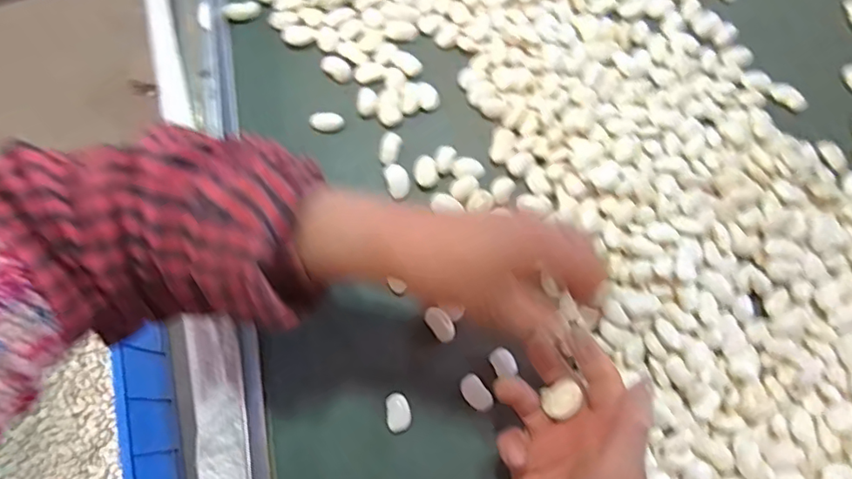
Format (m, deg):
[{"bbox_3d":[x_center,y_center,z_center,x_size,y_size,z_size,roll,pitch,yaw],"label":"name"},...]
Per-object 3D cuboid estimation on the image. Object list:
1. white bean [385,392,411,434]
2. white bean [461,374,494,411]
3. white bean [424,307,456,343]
[{"bbox_3d":[-0.019,0.117,0.375,0.016,0.006,0.025,-7,74,-3],"label":"white bean"},{"bbox_3d":[0.034,0.105,0.379,0.016,0.005,0.026,-33,77,-10],"label":"white bean"},{"bbox_3d":[0.010,0.060,0.393,0.016,0.004,0.026,-32,77,-9],"label":"white bean"}]

